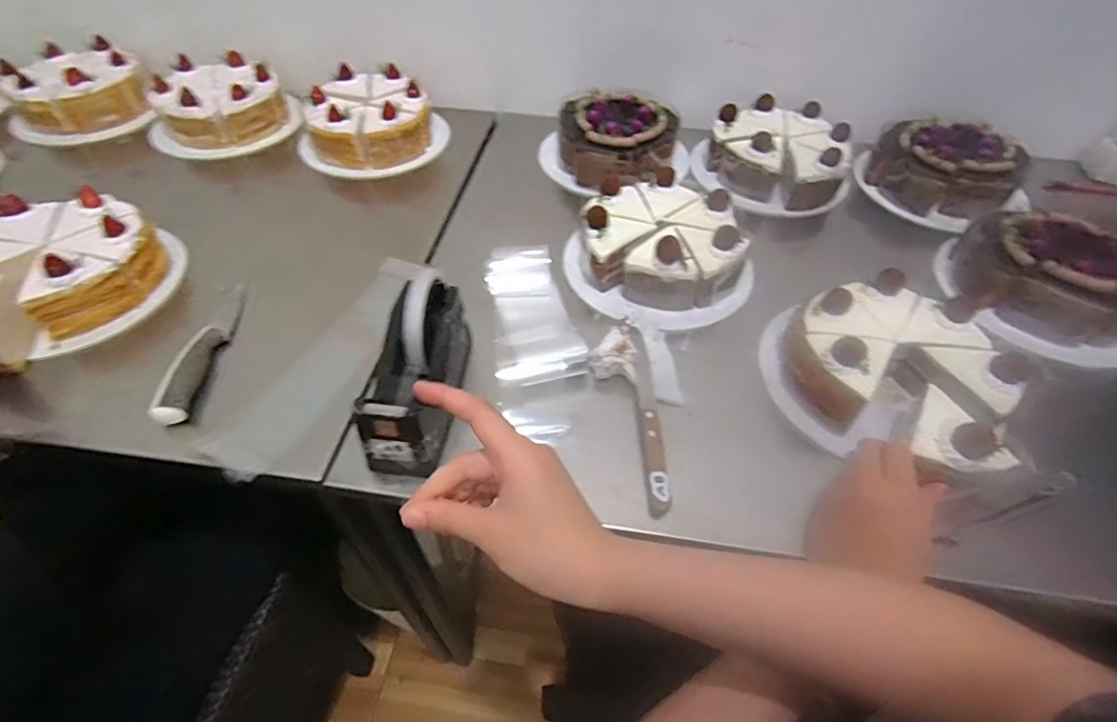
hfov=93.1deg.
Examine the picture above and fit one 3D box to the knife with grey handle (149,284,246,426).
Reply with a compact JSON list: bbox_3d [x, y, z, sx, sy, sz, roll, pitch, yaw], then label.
[{"bbox_3d":[-0.342,-0.017,0.513,0.027,0.022,0.180,1,50,-1],"label":"knife with grey handle"}]

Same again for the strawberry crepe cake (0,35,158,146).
[{"bbox_3d":[-0.735,-0.411,0.809,0.194,0.087,0.168,-34,59,-26],"label":"strawberry crepe cake"}]

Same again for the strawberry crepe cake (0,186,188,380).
[{"bbox_3d":[-0.510,-0.101,0.552,0.188,0.073,0.187,-29,57,-23],"label":"strawberry crepe cake"}]

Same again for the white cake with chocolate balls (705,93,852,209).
[{"bbox_3d":[0.300,-0.283,0.714,0.180,0.072,0.143,34,57,24],"label":"white cake with chocolate balls"}]

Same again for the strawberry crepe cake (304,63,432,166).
[{"bbox_3d":[-0.268,-0.356,0.766,0.161,0.070,0.162,-4,50,-5],"label":"strawberry crepe cake"}]

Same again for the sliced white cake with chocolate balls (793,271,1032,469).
[{"bbox_3d":[0.308,0.008,0.462,0.161,0.063,0.182,-22,54,-19],"label":"sliced white cake with chocolate balls"}]

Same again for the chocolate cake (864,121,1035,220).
[{"bbox_3d":[0.513,-0.258,0.699,0.141,0.064,0.167,-32,58,-25],"label":"chocolate cake"}]

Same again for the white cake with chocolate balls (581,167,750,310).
[{"bbox_3d":[0.117,-0.142,0.590,0.172,0.065,0.174,3,50,1],"label":"white cake with chocolate balls"}]

